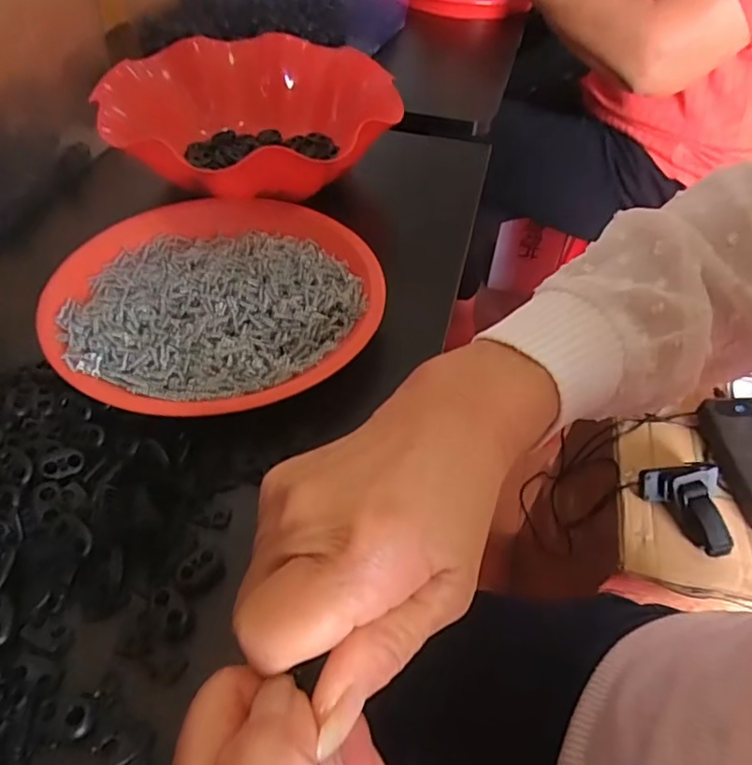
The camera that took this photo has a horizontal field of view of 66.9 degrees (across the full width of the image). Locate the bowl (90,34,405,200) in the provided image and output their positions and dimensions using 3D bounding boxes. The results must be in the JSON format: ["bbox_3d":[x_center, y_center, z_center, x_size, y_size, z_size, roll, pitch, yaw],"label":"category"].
[{"bbox_3d":[-0.092,-0.216,0.477,0.222,0.077,0.231,2,48,-2],"label":"bowl"}]

